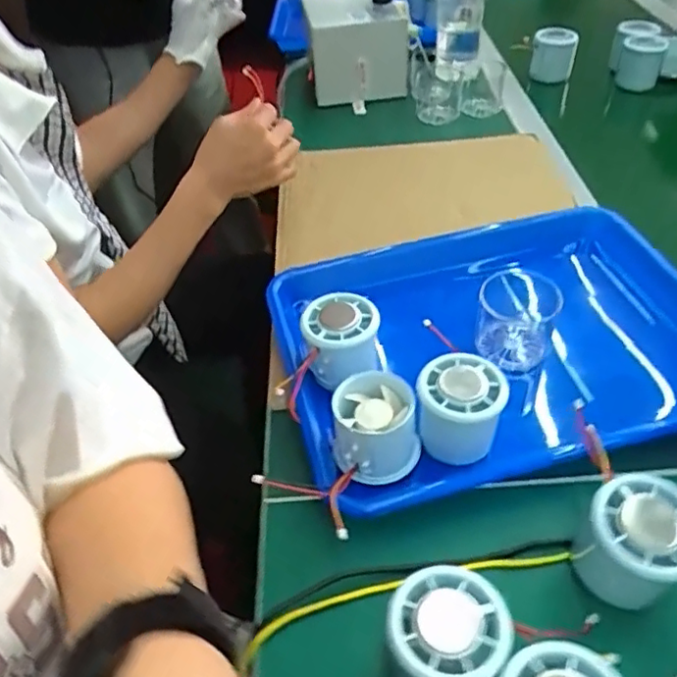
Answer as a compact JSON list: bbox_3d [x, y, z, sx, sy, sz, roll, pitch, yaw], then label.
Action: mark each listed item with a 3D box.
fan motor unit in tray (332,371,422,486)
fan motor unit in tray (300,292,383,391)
[{"bbox_3d":[0.026,0.059,0.412,0.056,0.057,0.052,4,44,8],"label":"fan motor unit in tray"},{"bbox_3d":[0.002,0.002,0.464,0.058,0.053,0.052,1,44,5],"label":"fan motor unit in tray"}]

